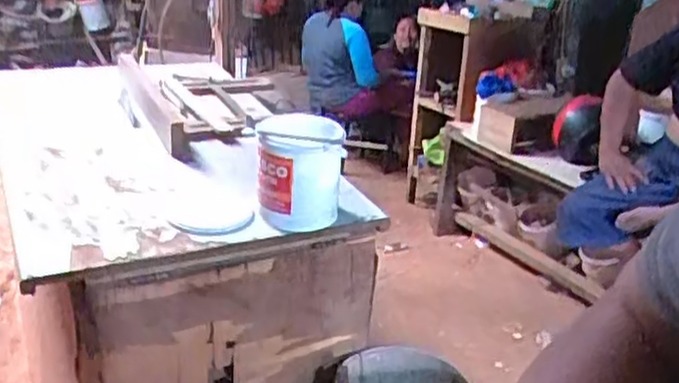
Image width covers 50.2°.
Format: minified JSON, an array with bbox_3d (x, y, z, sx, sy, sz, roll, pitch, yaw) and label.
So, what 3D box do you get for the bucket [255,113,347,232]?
[{"bbox_3d":[-0.078,-0.042,1.484,0.173,0.236,0.188,2,22,-2],"label":"bucket"}]

